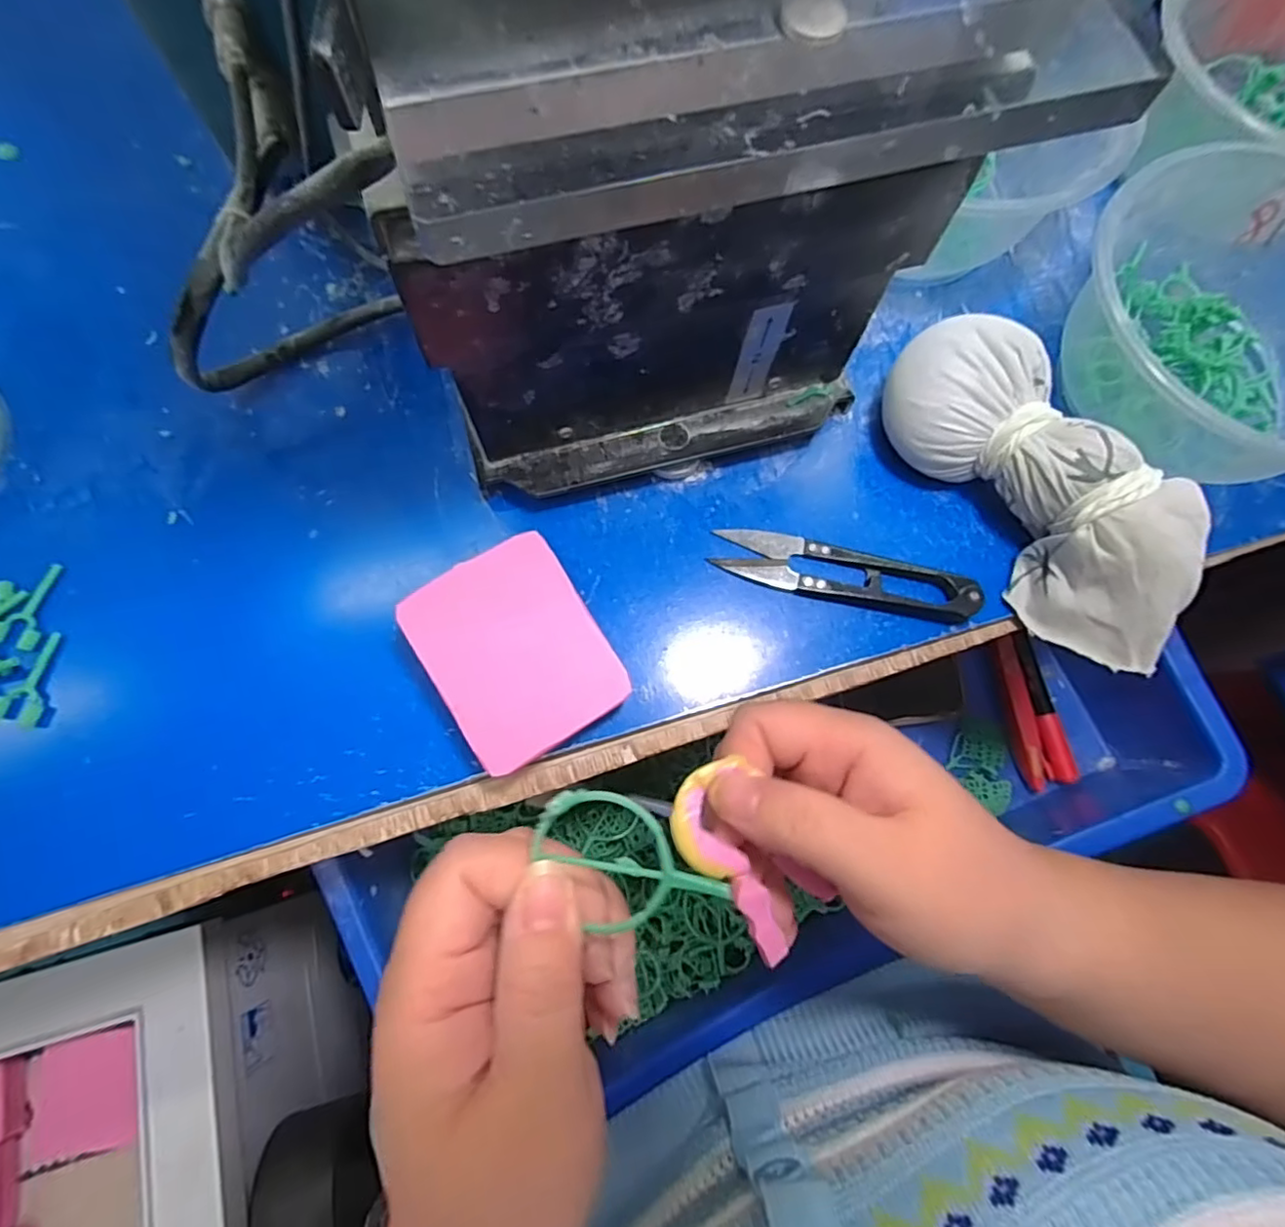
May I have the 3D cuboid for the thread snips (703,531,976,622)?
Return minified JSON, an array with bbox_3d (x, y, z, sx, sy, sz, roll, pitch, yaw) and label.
[{"bbox_3d":[0.080,-0.016,0.241,0.100,0.012,0.022,13,75,1],"label":"thread snips"}]

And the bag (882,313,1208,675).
[{"bbox_3d":[0.152,-0.045,0.232,0.051,0.049,0.147,-35,79,-10],"label":"bag"}]

